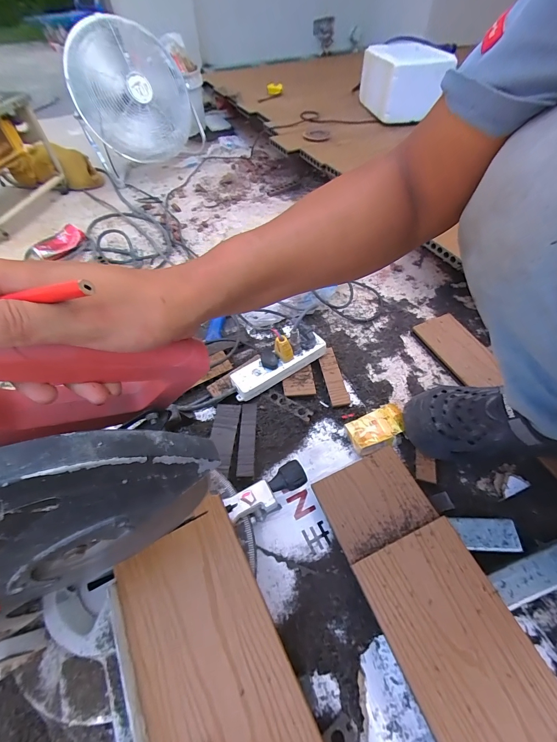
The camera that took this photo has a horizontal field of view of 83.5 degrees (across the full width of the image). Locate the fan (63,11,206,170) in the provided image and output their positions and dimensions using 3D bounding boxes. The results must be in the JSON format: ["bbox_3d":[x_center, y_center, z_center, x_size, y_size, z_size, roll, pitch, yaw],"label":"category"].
[{"bbox_3d":[-0.484,-0.928,1.054,0.402,0.350,0.171,-33,59,-22],"label":"fan"}]

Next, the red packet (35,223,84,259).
[{"bbox_3d":[-0.610,-0.355,0.881,0.049,0.056,0.132,34,61,22],"label":"red packet"}]

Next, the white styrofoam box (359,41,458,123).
[{"bbox_3d":[0.444,-1.057,1.145,0.197,0.177,0.309,-5,53,-3],"label":"white styrofoam box"}]

